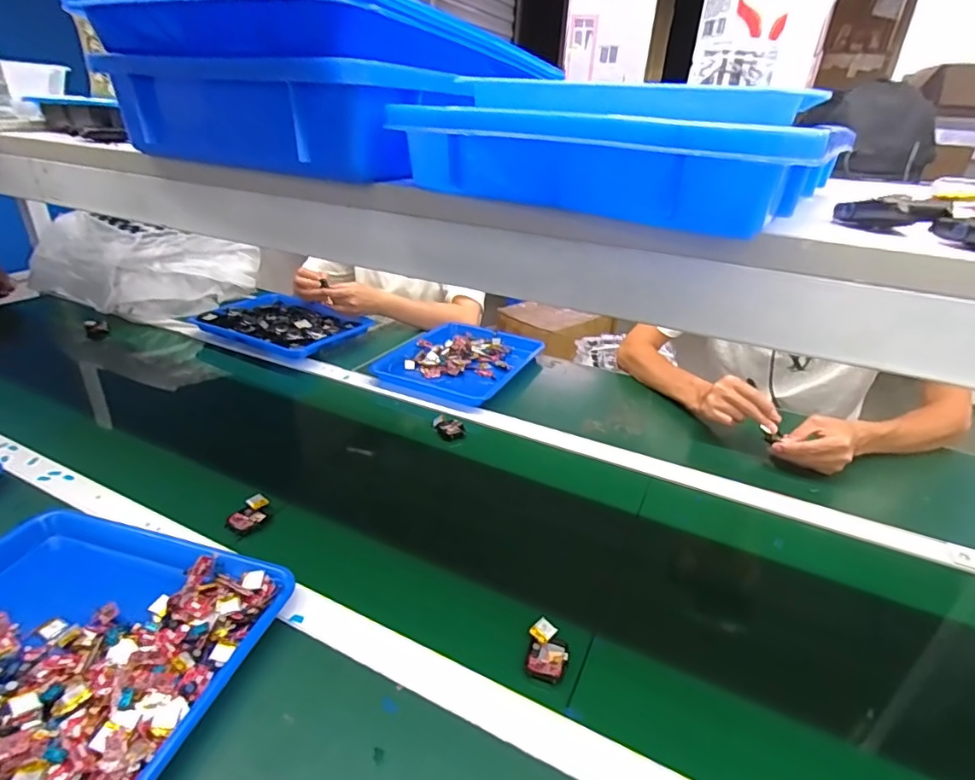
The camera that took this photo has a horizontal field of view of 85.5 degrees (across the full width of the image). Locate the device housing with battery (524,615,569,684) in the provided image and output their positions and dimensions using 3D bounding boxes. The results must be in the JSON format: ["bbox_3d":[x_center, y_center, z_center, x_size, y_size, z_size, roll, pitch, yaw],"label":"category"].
[{"bbox_3d":[0.057,0.249,0.506,0.037,0.015,0.056,8,29,8],"label":"device housing with battery"}]

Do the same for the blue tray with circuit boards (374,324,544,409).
[{"bbox_3d":[-0.061,-0.067,1.076,0.264,0.040,0.296,16,31,21],"label":"blue tray with circuit boards"}]

